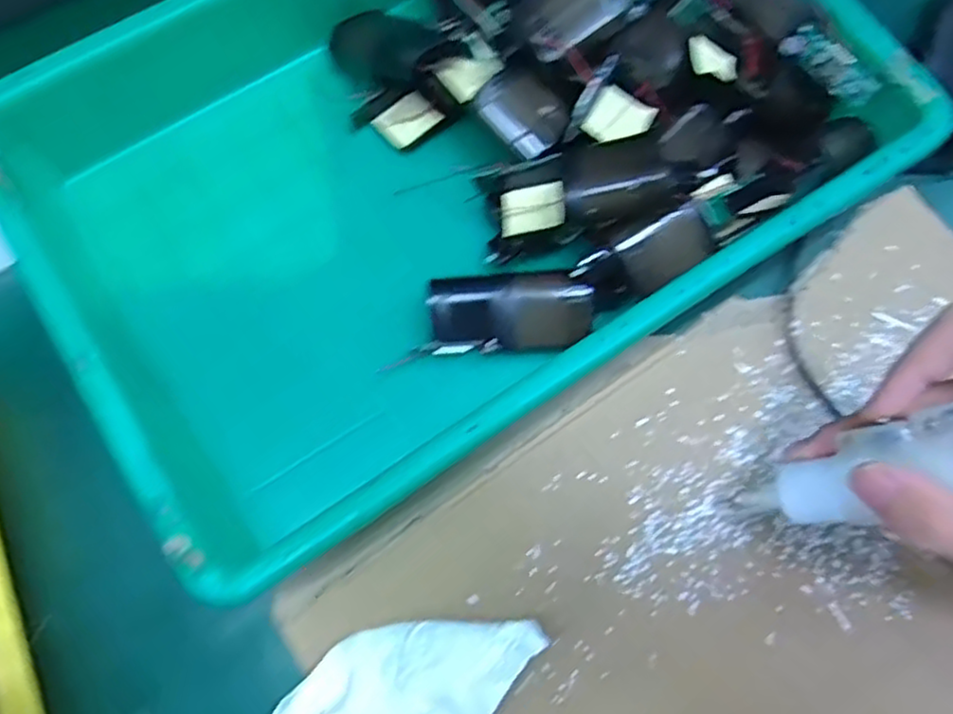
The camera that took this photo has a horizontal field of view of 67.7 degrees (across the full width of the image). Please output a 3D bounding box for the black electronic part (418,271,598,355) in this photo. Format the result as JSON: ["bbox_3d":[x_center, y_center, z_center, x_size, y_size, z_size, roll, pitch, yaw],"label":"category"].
[{"bbox_3d":[0.015,-0.020,0.329,0.074,0.025,0.035,-1,76,1],"label":"black electronic part"}]

